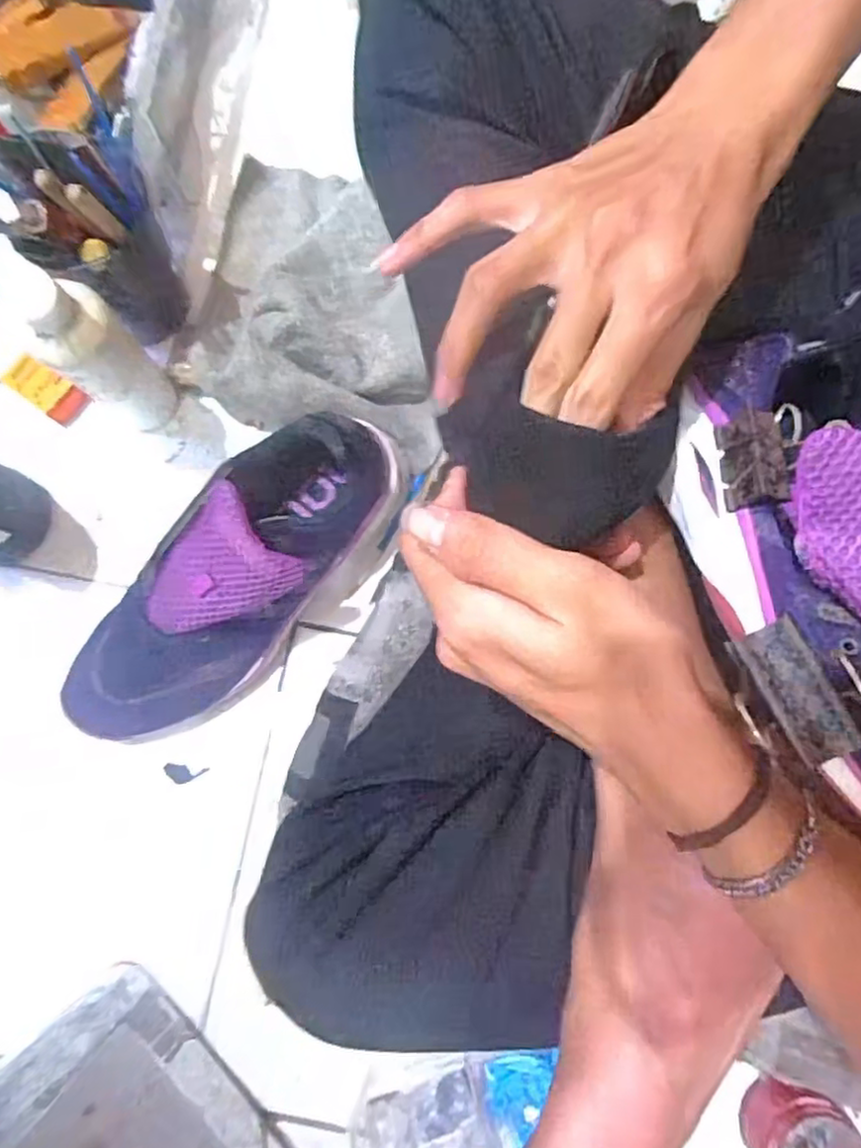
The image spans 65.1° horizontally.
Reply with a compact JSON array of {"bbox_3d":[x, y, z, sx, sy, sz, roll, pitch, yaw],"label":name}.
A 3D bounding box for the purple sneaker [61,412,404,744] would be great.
[{"bbox_3d":[-0.120,0.001,0.420,0.088,0.092,0.269,43,82,6],"label":"purple sneaker"}]

